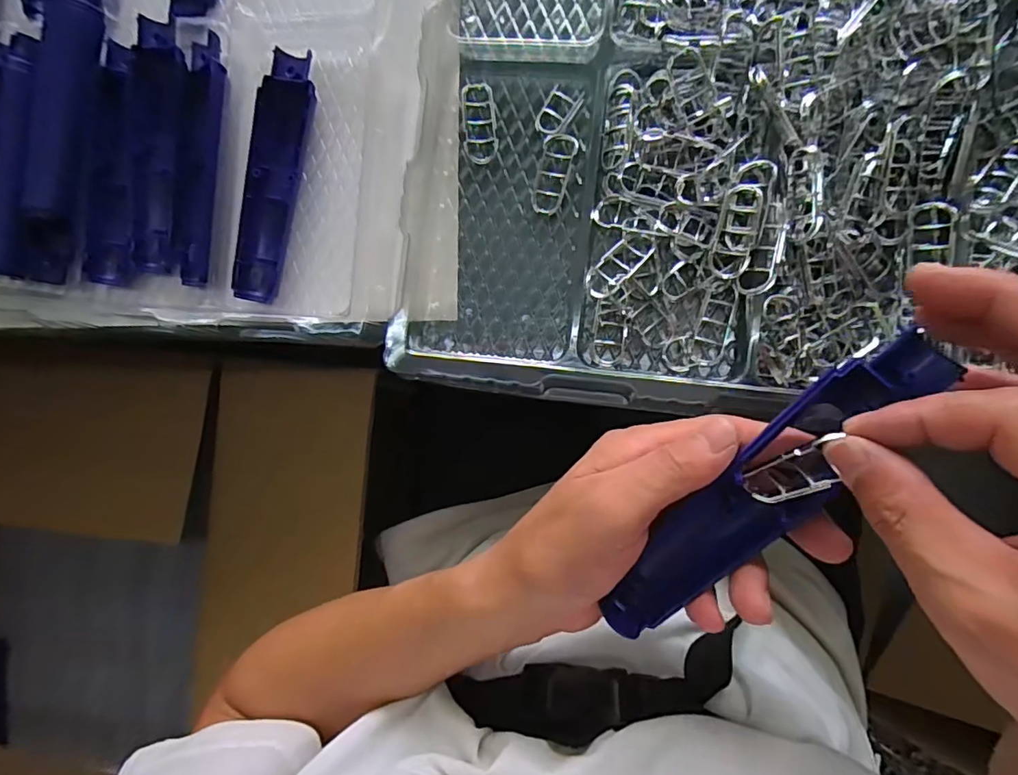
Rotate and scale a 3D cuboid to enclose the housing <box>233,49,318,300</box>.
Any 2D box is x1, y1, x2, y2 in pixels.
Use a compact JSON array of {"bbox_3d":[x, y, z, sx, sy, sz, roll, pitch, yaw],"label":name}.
[{"bbox_3d":[-0.164,-0.144,0.362,0.038,0.014,0.167,12,90,8],"label":"housing"}]

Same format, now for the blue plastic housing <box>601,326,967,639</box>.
[{"bbox_3d":[0.106,0.048,0.225,0.036,0.022,0.174,40,113,7],"label":"blue plastic housing"}]

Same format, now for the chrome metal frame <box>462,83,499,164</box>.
[{"bbox_3d":[-0.020,-0.178,0.354,0.022,0.006,0.055,-6,88,8],"label":"chrome metal frame"}]

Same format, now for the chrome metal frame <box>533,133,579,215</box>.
[{"bbox_3d":[0.029,-0.140,0.346,0.022,0.009,0.053,18,91,8],"label":"chrome metal frame"}]

